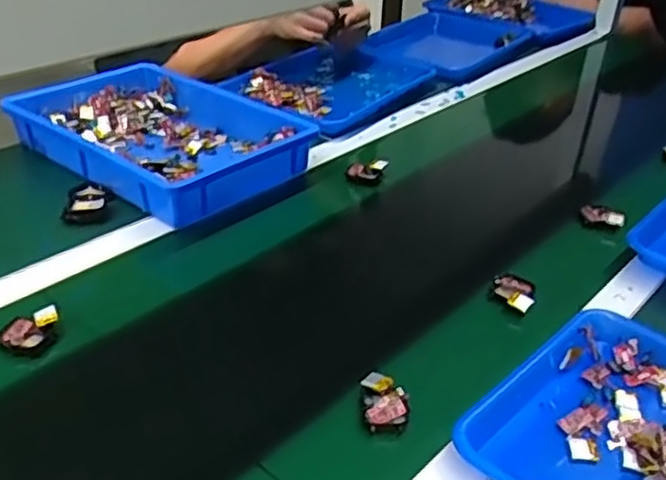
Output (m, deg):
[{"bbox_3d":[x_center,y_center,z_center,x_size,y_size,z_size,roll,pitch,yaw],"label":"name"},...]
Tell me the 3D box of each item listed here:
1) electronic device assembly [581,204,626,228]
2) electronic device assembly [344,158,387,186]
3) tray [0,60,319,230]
[{"bbox_3d":[0.331,-0.029,0.882,0.023,0.018,0.068,-13,20,-25],"label":"electronic device assembly"},{"bbox_3d":[0.044,-0.092,0.941,0.052,0.018,0.054,4,29,3],"label":"electronic device assembly"},{"bbox_3d":[-0.225,-0.152,0.970,0.375,0.054,0.278,23,35,33],"label":"tray"}]

